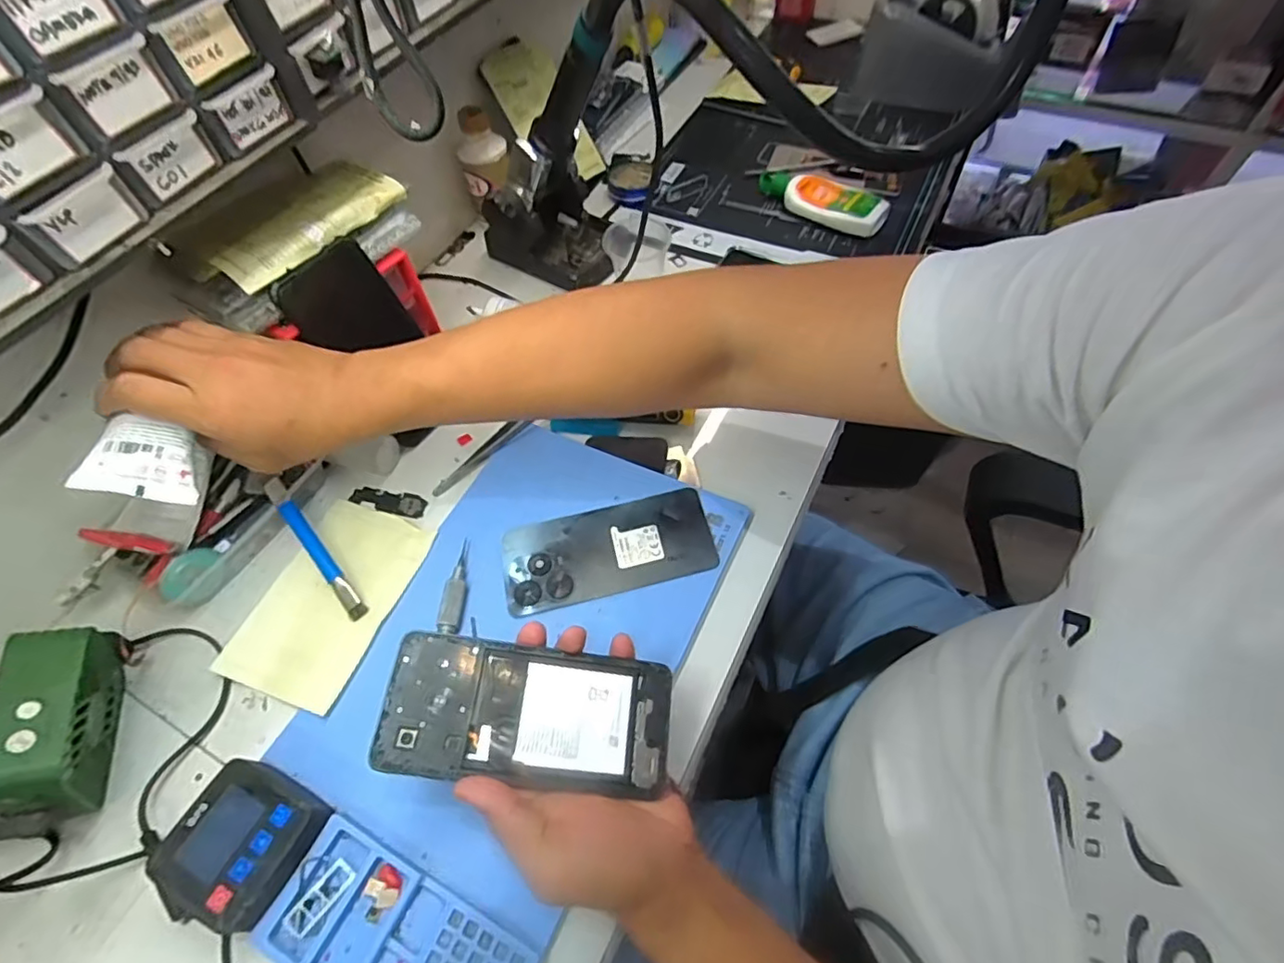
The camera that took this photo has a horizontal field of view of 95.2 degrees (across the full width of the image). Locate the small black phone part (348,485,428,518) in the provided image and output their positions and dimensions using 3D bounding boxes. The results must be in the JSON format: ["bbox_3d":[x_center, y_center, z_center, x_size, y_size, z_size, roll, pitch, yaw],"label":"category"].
[{"bbox_3d":[-0.216,0.017,0.501,0.069,0.004,0.020,11,60,10],"label":"small black phone part"}]

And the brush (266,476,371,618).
[{"bbox_3d":[-0.252,0.050,0.451,0.014,0.009,0.132,-36,80,-17],"label":"brush"}]

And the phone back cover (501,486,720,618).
[{"bbox_3d":[-0.026,0.052,0.454,0.158,0.008,0.073,-13,59,-4],"label":"phone back cover"}]

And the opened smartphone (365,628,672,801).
[{"bbox_3d":[-0.064,0.132,0.339,0.160,0.006,0.071,10,58,-9],"label":"opened smartphone"}]

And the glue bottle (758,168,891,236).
[{"bbox_3d":[0.191,-0.316,0.644,0.155,0.033,0.047,36,67,23],"label":"glue bottle"}]

